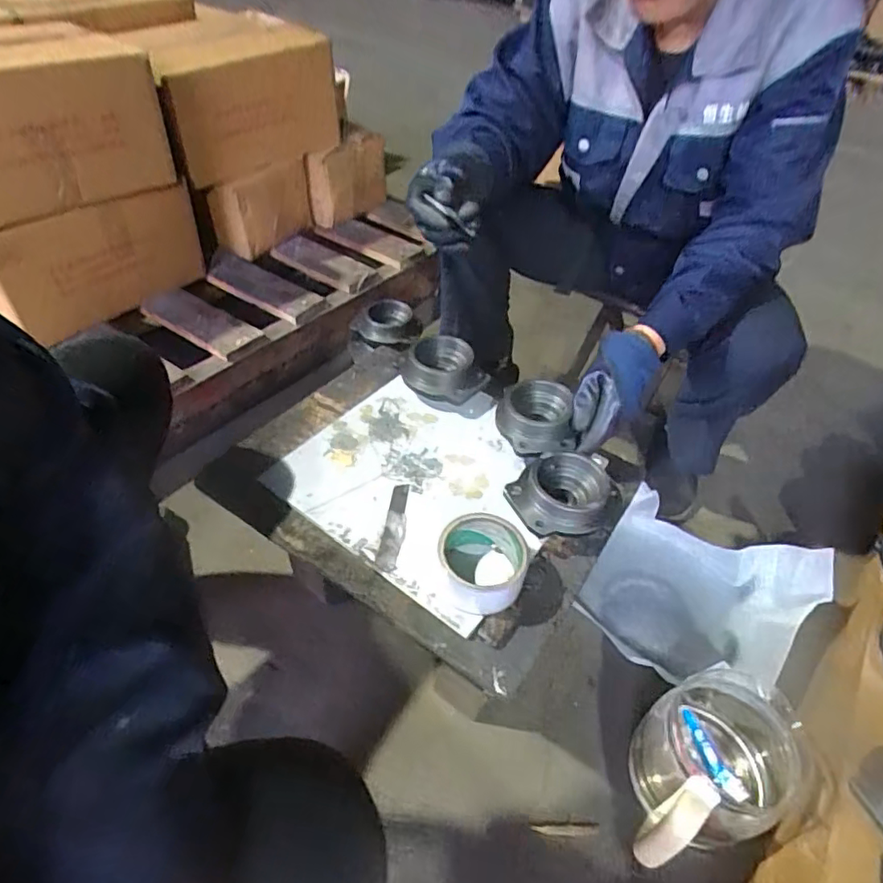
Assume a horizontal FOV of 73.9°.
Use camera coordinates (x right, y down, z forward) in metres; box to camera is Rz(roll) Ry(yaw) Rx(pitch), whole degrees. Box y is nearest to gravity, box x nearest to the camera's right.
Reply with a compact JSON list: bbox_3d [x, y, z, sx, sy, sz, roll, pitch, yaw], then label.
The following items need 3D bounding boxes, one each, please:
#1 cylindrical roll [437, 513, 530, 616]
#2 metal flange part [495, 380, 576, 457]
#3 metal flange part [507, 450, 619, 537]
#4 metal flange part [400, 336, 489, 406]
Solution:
[{"bbox_3d":[0.041,0.121,0.587,0.085,0.050,0.091,2,45,-2],"label":"cylindrical roll"},{"bbox_3d":[0.112,-0.028,0.717,0.085,0.047,0.098,8,45,3],"label":"metal flange part"},{"bbox_3d":[0.134,0.058,0.641,0.115,0.035,0.090,7,45,2],"label":"metal flange part"},{"bbox_3d":[0.005,-0.097,0.779,0.111,0.040,0.084,22,48,16],"label":"metal flange part"}]

